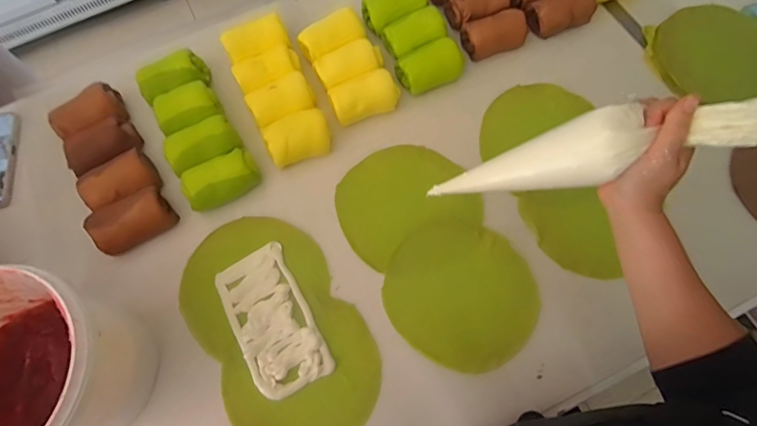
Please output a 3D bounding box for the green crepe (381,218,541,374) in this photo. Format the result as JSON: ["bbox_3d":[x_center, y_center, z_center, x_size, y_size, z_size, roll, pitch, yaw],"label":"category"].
[{"bbox_3d":[0.114,0.106,0.606,0.202,0.009,0.191,-1,70,2],"label":"green crepe"}]

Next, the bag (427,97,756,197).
[{"bbox_3d":[0.210,-0.060,0.443,0.366,0.053,0.065,-8,66,35],"label":"bag"}]

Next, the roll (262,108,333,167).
[{"bbox_3d":[-0.122,-0.113,0.672,0.098,0.063,0.063,-23,71,-6],"label":"roll"}]

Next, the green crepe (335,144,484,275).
[{"bbox_3d":[0.037,-0.023,0.652,0.194,0.010,0.169,-24,71,-6],"label":"green crepe"}]

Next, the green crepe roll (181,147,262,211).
[{"bbox_3d":[-0.233,-0.046,0.659,0.110,0.068,0.060,-26,71,-7],"label":"green crepe roll"}]

